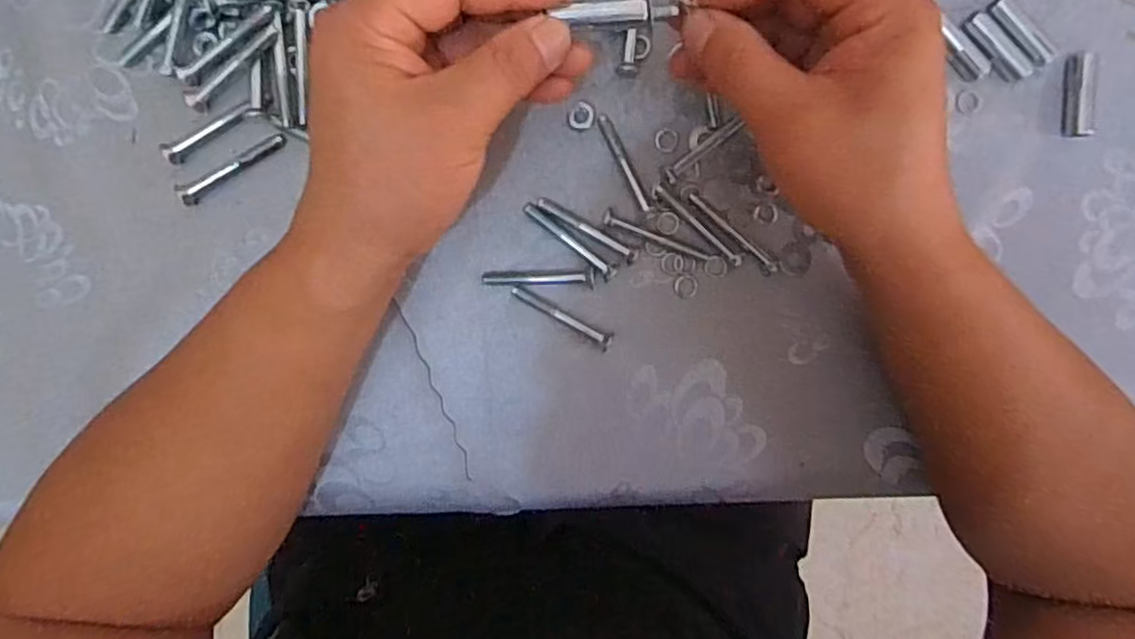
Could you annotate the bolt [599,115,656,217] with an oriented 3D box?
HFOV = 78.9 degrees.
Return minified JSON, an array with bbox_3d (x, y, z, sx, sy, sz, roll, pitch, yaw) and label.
[{"bbox_3d":[0.029,-0.075,0.338,0.006,0.004,0.054,-27,96,1],"label":"bolt"}]

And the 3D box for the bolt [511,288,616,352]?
[{"bbox_3d":[-0.002,-0.001,0.342,0.056,0.007,0.008,28,94,-5],"label":"bolt"}]

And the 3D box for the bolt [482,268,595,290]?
[{"bbox_3d":[-0.014,-0.020,0.340,0.055,0.005,0.008,-1,96,-2],"label":"bolt"}]

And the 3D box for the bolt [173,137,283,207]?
[{"bbox_3d":[-0.160,-0.071,0.330,0.057,0.005,0.011,-26,96,0],"label":"bolt"}]

